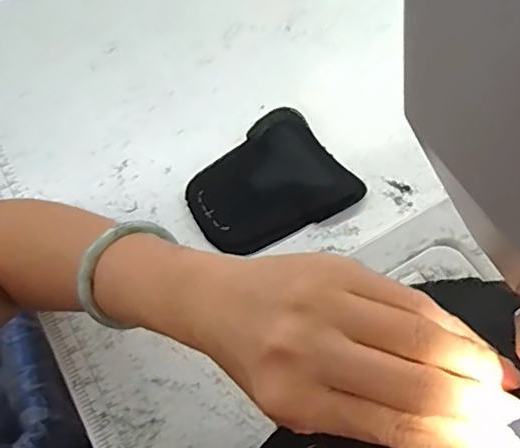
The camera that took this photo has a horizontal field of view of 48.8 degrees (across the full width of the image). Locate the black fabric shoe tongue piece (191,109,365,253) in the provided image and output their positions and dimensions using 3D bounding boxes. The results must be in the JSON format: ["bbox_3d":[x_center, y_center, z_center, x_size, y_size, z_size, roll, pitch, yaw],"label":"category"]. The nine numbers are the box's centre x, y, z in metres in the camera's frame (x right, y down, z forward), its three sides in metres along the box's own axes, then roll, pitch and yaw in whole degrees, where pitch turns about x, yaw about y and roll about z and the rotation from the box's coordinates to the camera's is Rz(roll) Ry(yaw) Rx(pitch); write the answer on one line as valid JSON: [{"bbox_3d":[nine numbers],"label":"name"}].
[{"bbox_3d":[0.007,-0.031,0.475,0.128,0.015,0.104,-35,69,-17],"label":"black fabric shoe tongue piece"}]

